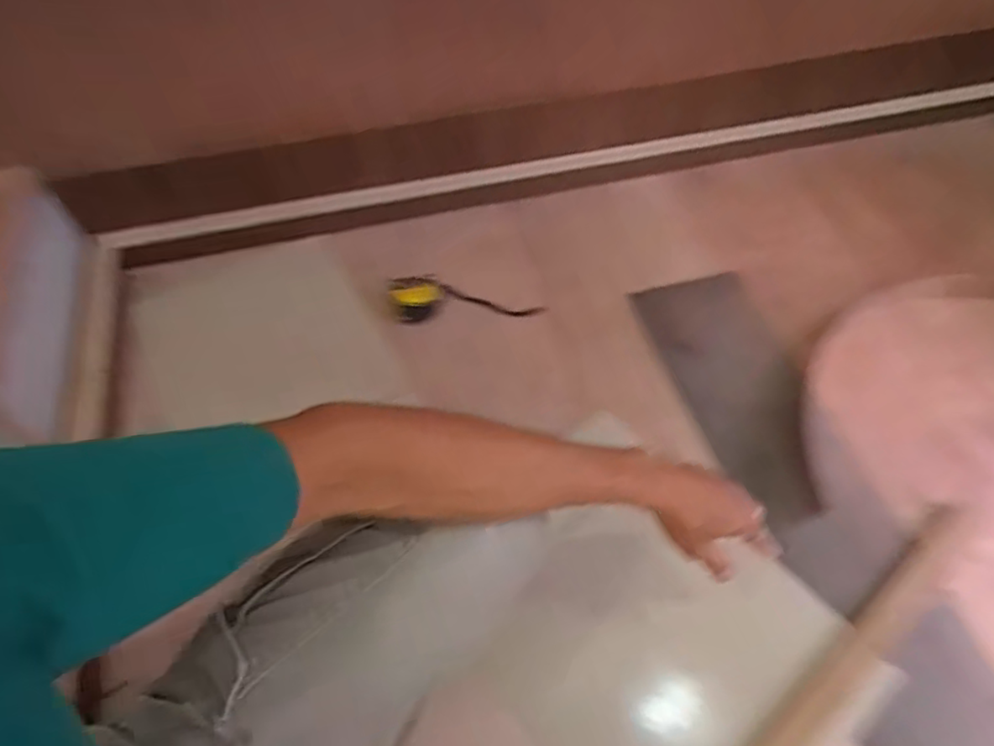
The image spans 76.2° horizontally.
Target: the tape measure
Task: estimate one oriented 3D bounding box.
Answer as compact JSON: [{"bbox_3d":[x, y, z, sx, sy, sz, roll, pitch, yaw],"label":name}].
[{"bbox_3d":[-0.049,-0.122,0.991,0.233,0.055,0.071,2,57,0],"label":"tape measure"}]

